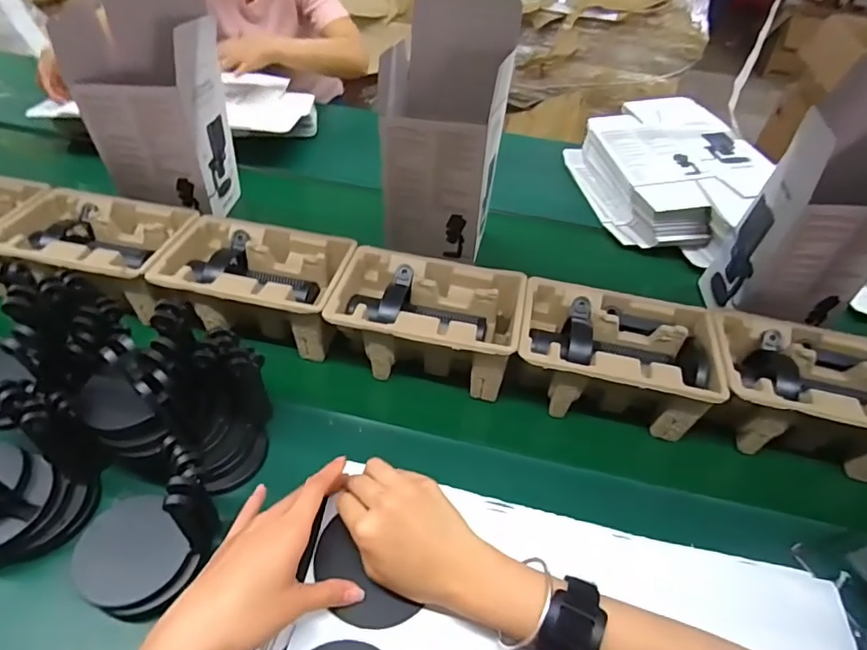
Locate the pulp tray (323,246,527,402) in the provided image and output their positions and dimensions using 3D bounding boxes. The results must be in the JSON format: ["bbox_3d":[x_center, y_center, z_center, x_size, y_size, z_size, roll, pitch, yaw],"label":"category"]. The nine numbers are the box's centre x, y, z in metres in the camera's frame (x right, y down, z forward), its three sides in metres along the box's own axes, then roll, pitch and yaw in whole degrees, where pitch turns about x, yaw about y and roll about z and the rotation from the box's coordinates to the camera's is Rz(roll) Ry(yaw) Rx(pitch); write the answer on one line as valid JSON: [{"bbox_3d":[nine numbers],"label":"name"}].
[{"bbox_3d":[-0.005,-0.003,0.667,0.225,0.108,0.145,8,41,8],"label":"pulp tray"}]

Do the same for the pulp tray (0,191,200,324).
[{"bbox_3d":[-0.448,-0.104,0.705,0.232,0.073,0.152,5,41,5],"label":"pulp tray"}]

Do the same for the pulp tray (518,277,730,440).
[{"bbox_3d":[0.217,0.043,0.644,0.222,0.114,0.143,8,41,8],"label":"pulp tray"}]

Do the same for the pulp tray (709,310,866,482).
[{"bbox_3d":[0.438,0.087,0.617,0.224,0.113,0.153,14,42,15],"label":"pulp tray"}]

